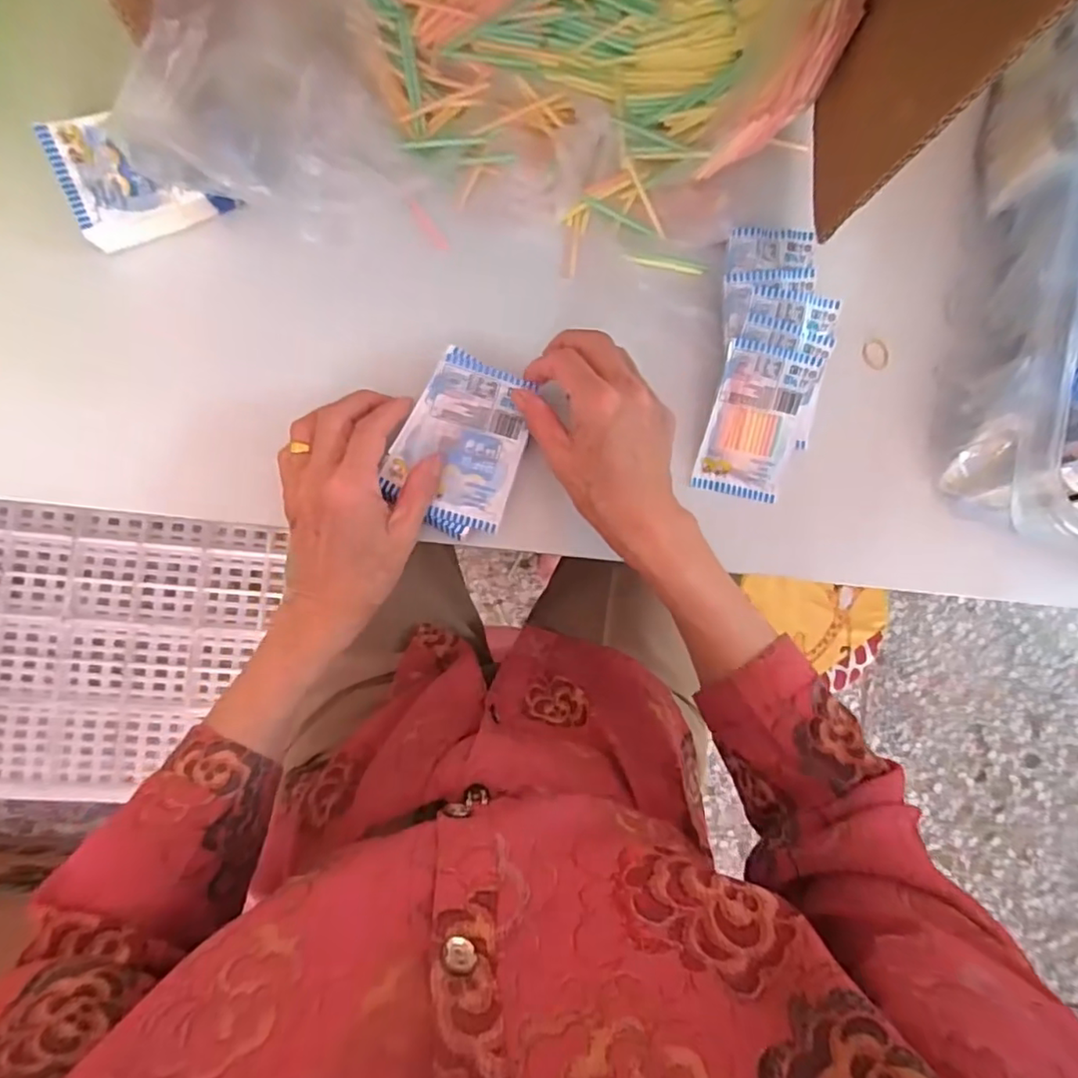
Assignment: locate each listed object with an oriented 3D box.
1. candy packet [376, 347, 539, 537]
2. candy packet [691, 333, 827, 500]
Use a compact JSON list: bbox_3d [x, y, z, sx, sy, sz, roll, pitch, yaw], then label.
[{"bbox_3d":[-0.050,-0.061,0.392,0.077,0.009,0.110,18,86,-7],"label":"candy packet"},{"bbox_3d":[0.151,-0.080,0.420,0.063,0.007,0.104,11,105,-6],"label":"candy packet"}]

